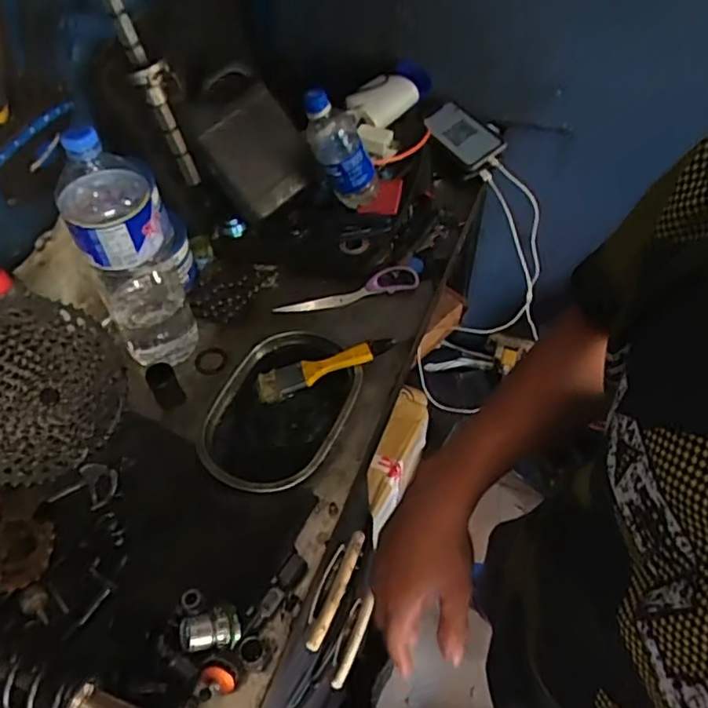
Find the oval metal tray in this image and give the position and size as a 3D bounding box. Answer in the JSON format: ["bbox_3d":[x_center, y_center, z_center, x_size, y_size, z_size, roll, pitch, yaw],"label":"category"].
[{"bbox_3d":[-0.084,0.060,0.723,0.152,0.019,0.218,23,57,18],"label":"oval metal tray"}]

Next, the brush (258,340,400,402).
[{"bbox_3d":[-0.035,0.013,0.745,0.169,0.010,0.038,-22,74,1],"label":"brush"}]

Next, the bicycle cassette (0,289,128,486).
[{"bbox_3d":[-0.333,0.039,0.655,0.048,0.187,0.196,3,44,46],"label":"bicycle cassette"}]

